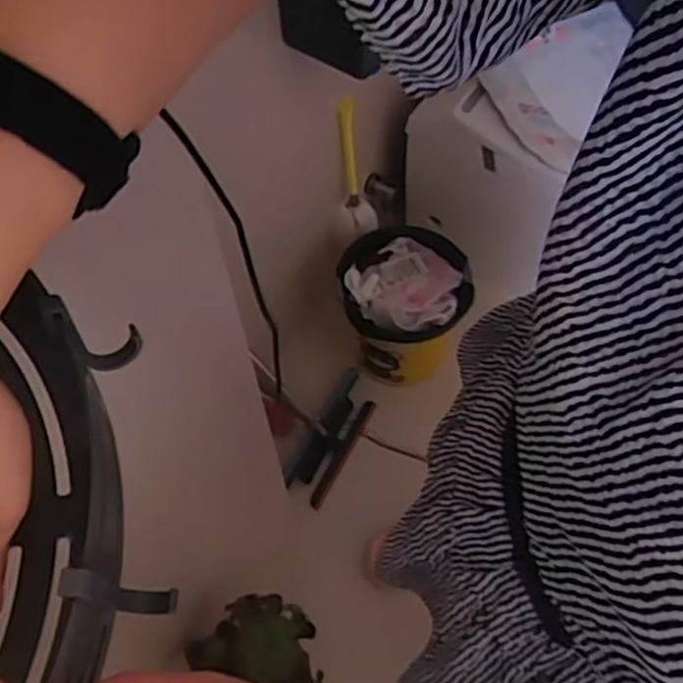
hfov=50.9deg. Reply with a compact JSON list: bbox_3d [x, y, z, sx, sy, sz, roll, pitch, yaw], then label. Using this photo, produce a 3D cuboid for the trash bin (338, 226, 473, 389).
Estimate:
[{"bbox_3d":[0.131,-0.068,1.565,0.264,0.257,0.269,0,60,1],"label":"trash bin"}]

